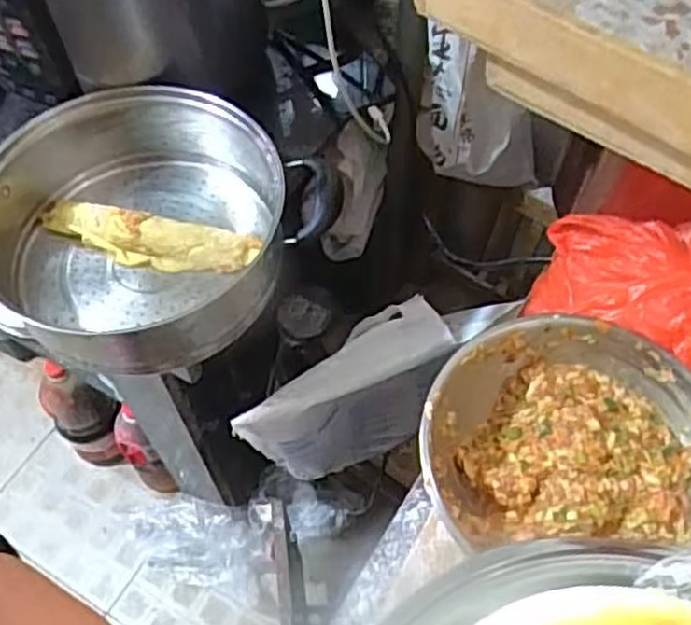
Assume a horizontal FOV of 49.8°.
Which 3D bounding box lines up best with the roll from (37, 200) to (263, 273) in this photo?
[{"bbox_3d":[-0.180,-0.067,0.670,0.218,0.034,0.048,17,60,11],"label":"roll"}]

